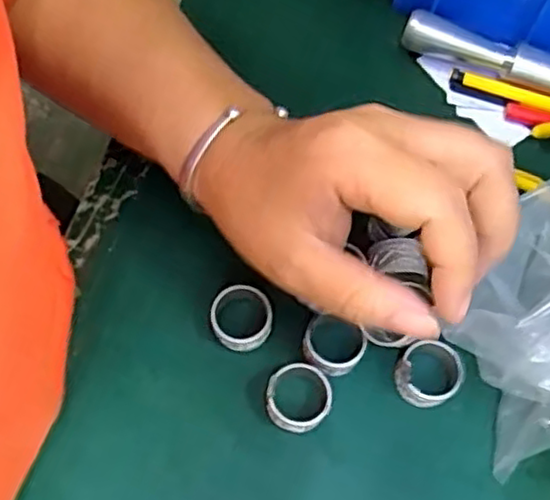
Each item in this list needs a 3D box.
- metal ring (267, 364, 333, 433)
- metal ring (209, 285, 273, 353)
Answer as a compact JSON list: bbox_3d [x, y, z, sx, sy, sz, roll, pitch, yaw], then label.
[{"bbox_3d":[0.010,0.065,0.301,0.028,0.019,0.027,0,65,0],"label":"metal ring"},{"bbox_3d":[-0.015,0.031,0.315,0.028,0.023,0.027,0,65,0],"label":"metal ring"}]

